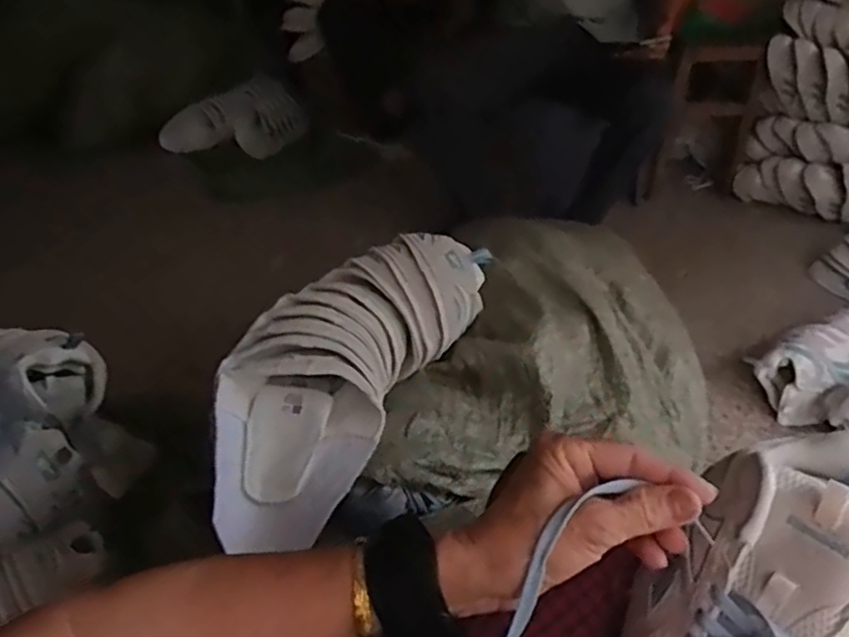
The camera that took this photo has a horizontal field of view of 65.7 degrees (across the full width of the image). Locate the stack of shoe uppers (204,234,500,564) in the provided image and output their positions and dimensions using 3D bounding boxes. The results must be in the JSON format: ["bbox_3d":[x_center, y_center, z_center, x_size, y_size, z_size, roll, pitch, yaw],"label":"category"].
[{"bbox_3d":[-0.097,0.056,0.762,0.193,0.131,0.440,20,55,27],"label":"stack of shoe uppers"}]

